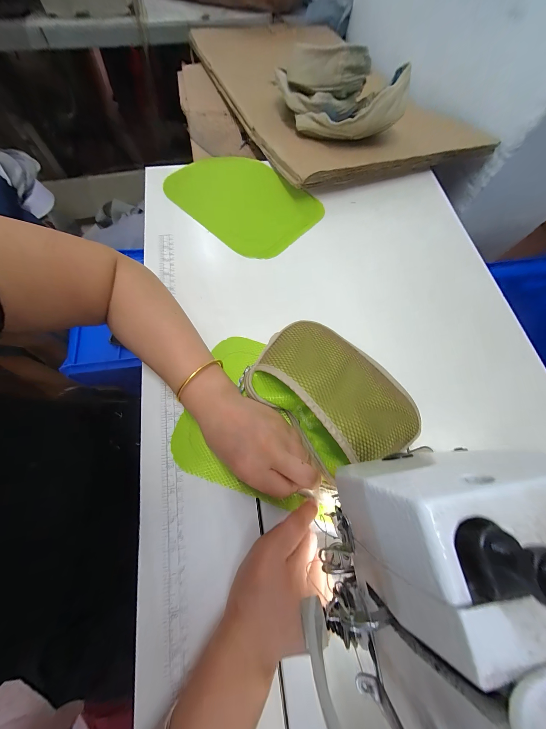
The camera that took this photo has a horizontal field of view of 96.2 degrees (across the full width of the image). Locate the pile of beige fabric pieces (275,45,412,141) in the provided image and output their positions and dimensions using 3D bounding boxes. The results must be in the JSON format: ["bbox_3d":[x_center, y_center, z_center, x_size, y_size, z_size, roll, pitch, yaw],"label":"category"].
[{"bbox_3d":[0.111,-0.473,0.429,0.220,0.097,0.164,6,68,-1],"label":"pile of beige fabric pieces"}]

